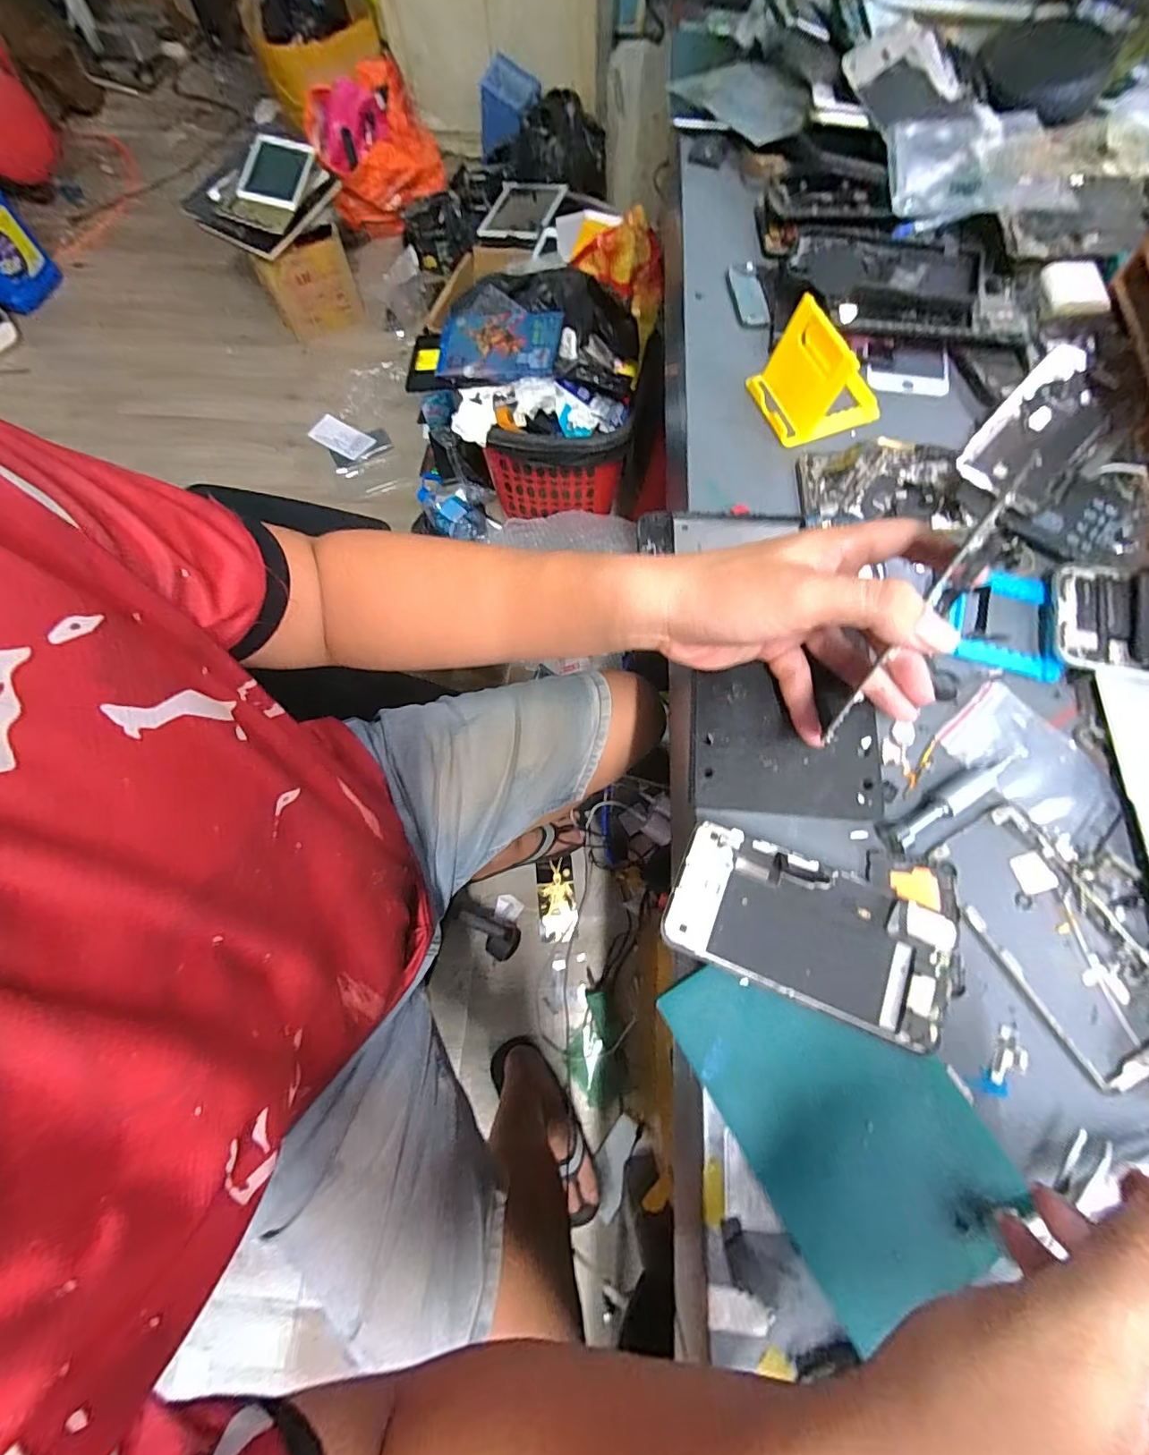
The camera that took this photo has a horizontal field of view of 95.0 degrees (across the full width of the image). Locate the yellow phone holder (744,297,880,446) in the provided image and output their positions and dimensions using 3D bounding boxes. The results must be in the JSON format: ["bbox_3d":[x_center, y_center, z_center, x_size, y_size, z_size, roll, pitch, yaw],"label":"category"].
[{"bbox_3d":[0.183,-0.264,0.387,0.082,0.055,0.073,-21,74,-6],"label":"yellow phone holder"}]

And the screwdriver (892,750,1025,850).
[{"bbox_3d":[0.224,0.042,0.309,0.099,0.012,0.016,-30,75,-9],"label":"screwdriver"}]

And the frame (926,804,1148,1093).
[{"bbox_3d":[0.266,0.115,0.290,0.071,0.004,0.140,-30,75,-9],"label":"frame"}]

